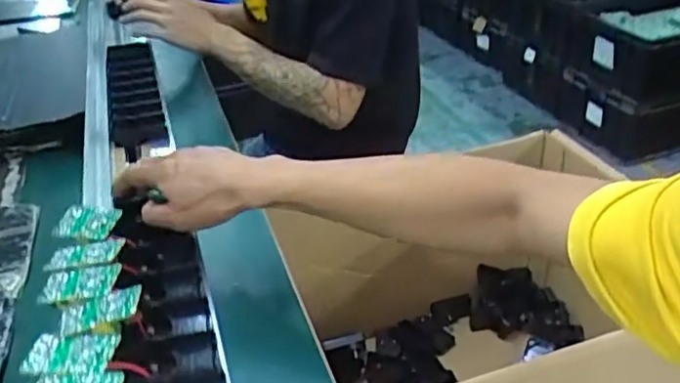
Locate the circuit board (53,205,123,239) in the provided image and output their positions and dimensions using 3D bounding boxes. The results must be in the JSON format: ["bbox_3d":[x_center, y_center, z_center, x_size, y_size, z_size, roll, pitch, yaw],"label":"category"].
[{"bbox_3d":[-0.239,0.028,0.600,0.072,0.008,0.039,-2,49,22],"label":"circuit board"}]

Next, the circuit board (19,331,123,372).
[{"bbox_3d":[-0.195,0.117,0.460,0.063,0.004,0.037,-2,35,6],"label":"circuit board"}]

